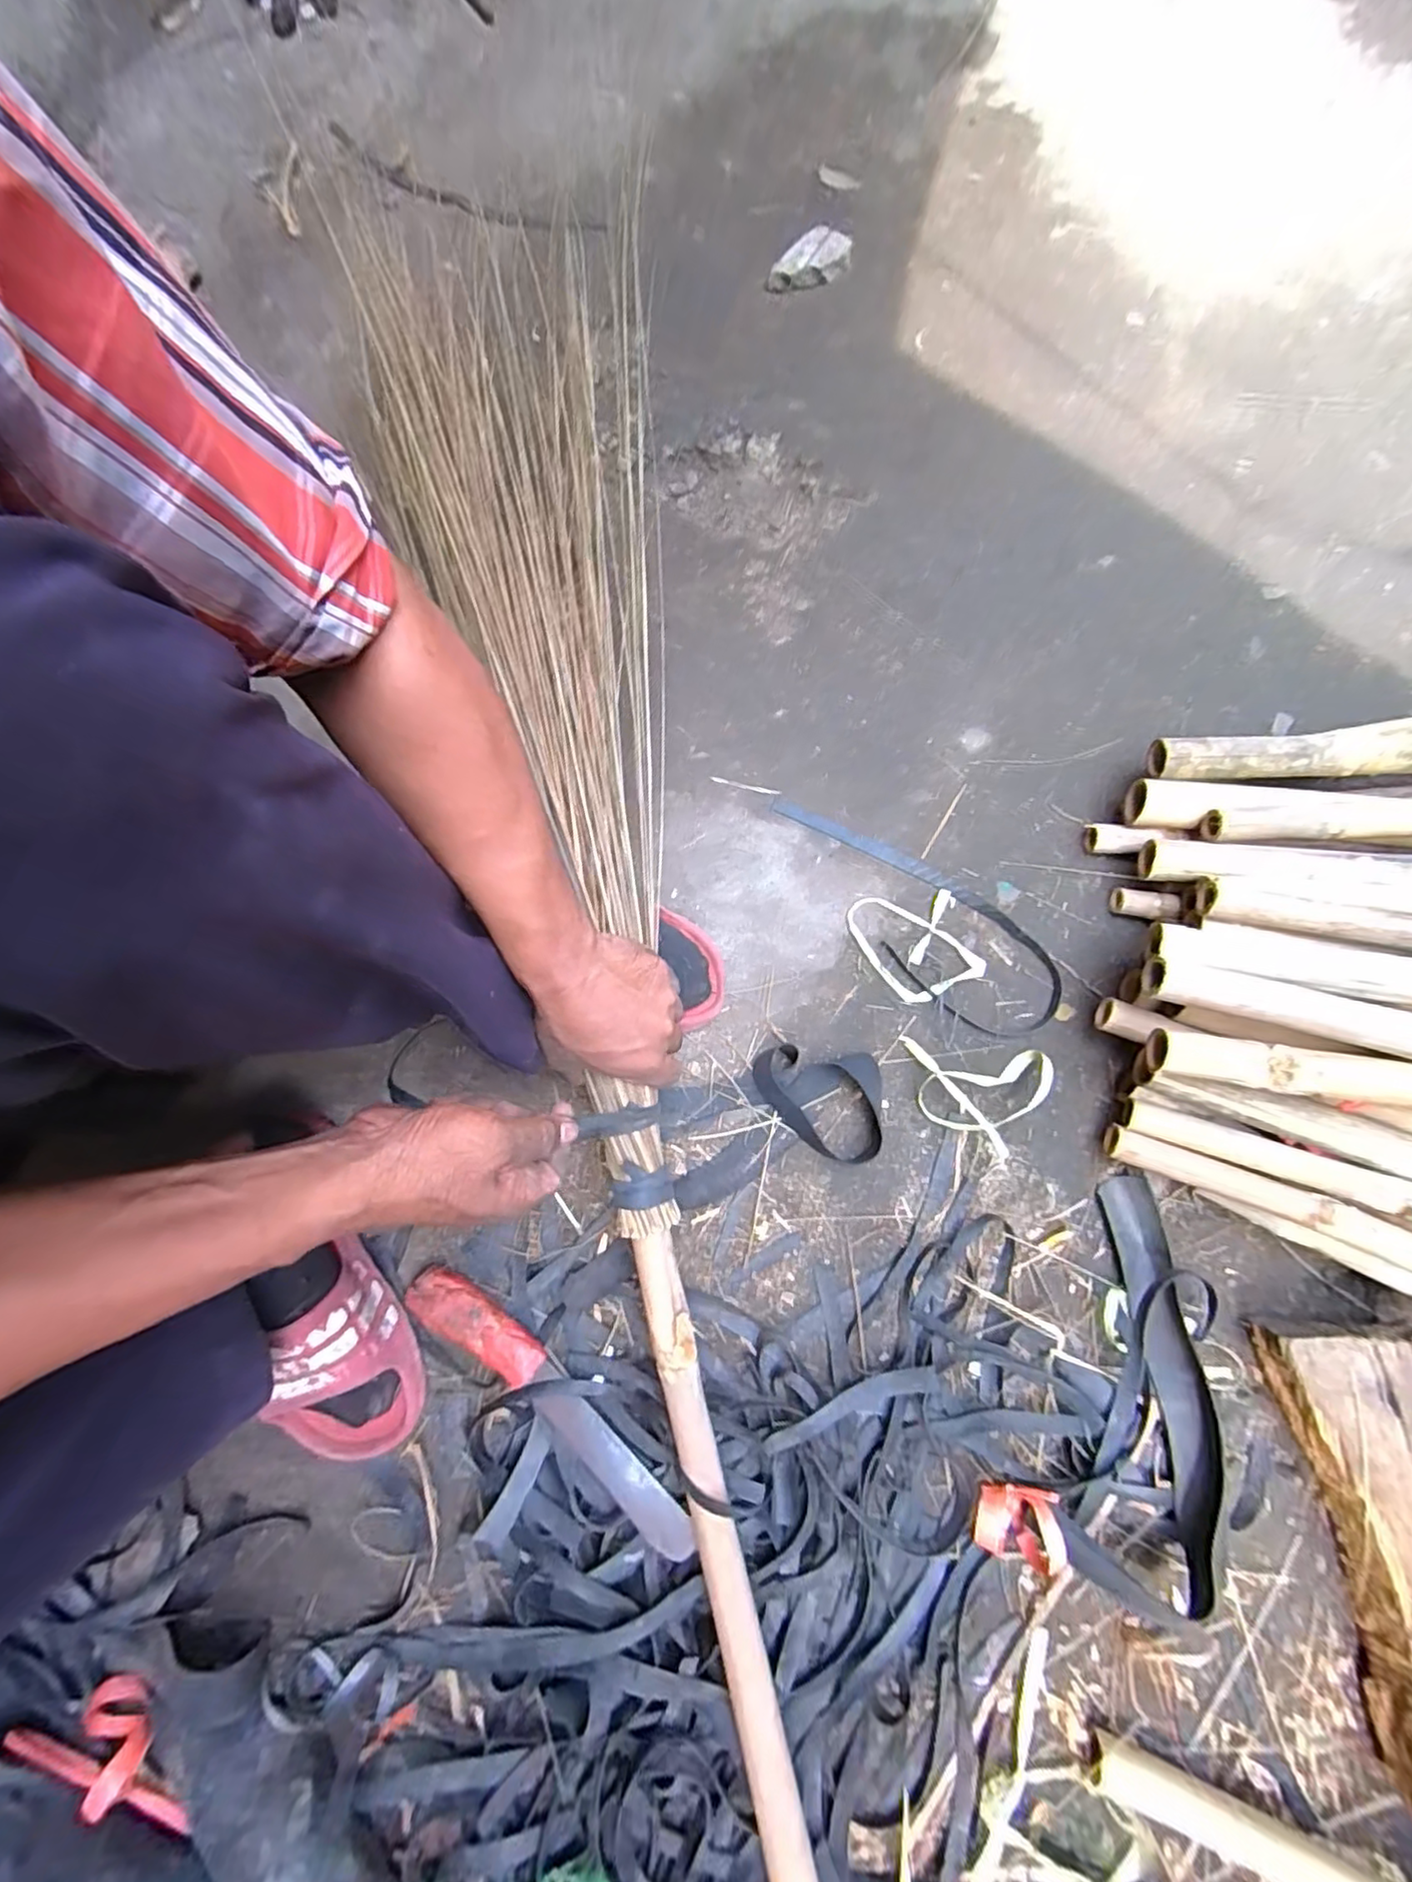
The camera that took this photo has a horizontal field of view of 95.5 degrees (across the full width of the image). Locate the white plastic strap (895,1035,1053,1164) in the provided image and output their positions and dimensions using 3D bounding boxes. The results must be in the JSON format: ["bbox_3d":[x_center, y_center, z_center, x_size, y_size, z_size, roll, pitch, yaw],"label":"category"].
[{"bbox_3d":[0.230,0.132,0.542,0.117,0.035,0.087,6,79,2],"label":"white plastic strap"}]

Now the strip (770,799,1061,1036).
[{"bbox_3d":[0.183,-0.027,0.588,0.310,0.004,0.107,37,81,7],"label":"strip"}]

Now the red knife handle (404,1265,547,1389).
[{"bbox_3d":[-0.185,0.309,0.517,0.120,0.026,0.034,33,81,7],"label":"red knife handle"}]

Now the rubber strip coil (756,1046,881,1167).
[{"bbox_3d":[0.095,0.138,0.548,0.108,0.026,0.089,6,79,2],"label":"rubber strip coil"}]

